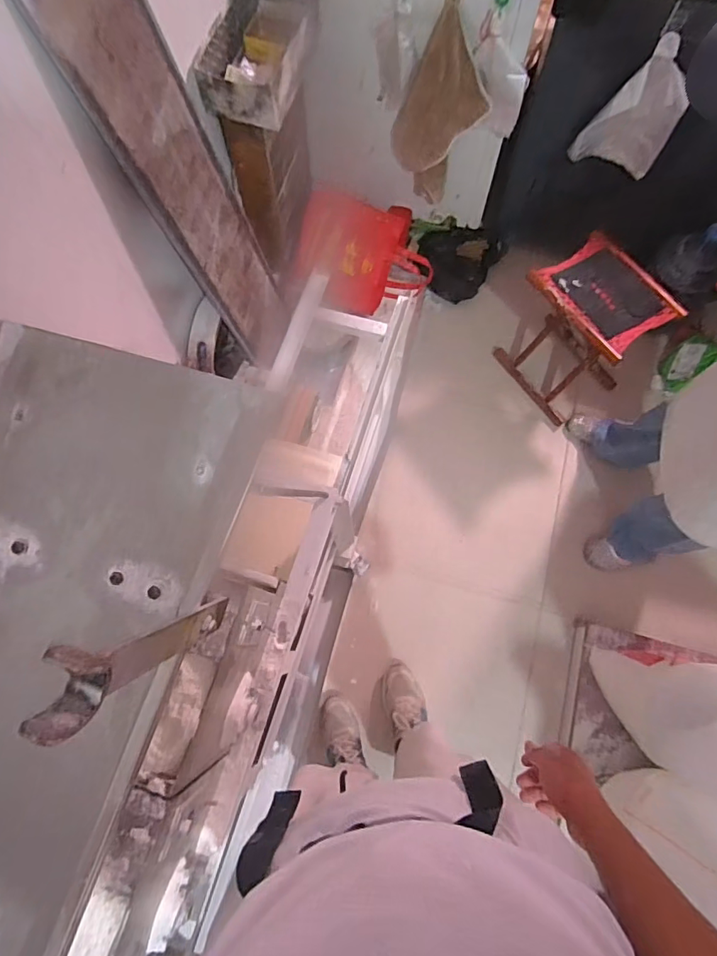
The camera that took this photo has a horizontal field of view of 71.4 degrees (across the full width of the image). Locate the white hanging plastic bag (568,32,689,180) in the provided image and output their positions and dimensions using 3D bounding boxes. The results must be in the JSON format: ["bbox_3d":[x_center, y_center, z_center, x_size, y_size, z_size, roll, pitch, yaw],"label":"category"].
[{"bbox_3d":[0.712,-0.948,1.303,0.222,0.316,0.058,32,75,10],"label":"white hanging plastic bag"}]

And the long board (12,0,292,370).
[{"bbox_3d":[-0.387,-0.665,1.254,0.051,1.093,0.289,14,75,14],"label":"long board"}]

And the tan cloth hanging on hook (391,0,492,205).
[{"bbox_3d":[0.234,-1.054,1.474,0.255,0.556,0.097,6,72,3],"label":"tan cloth hanging on hook"}]

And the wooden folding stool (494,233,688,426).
[{"bbox_3d":[0.680,-0.454,1.545,0.290,0.423,0.347,-35,75,-10],"label":"wooden folding stool"}]

